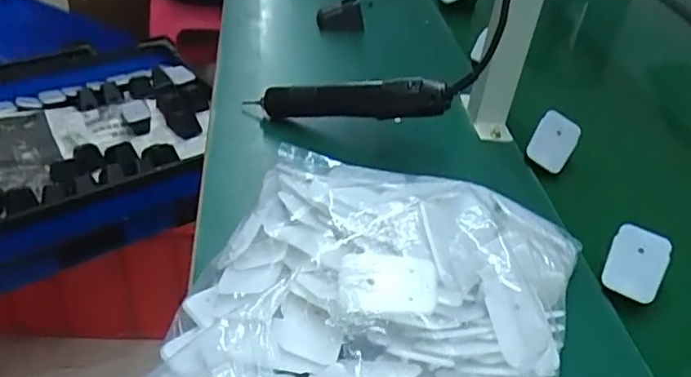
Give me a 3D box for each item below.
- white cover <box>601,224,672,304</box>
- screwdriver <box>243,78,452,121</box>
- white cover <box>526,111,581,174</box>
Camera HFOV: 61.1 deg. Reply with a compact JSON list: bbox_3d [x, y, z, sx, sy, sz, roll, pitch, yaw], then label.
[{"bbox_3d":[0.249,0.064,0.501,0.044,0.007,0.066,20,64,26],"label":"white cover"},{"bbox_3d":[0.003,-0.094,0.625,0.210,0.044,0.031,2,35,25],"label":"screwdriver"},{"bbox_3d":[0.227,-0.050,0.639,0.046,0.008,0.062,31,82,-8],"label":"white cover"}]

